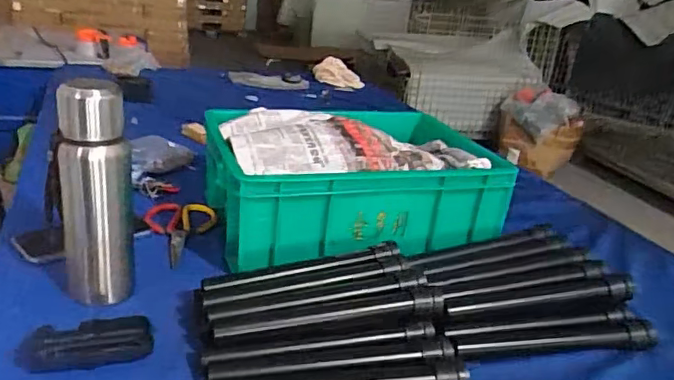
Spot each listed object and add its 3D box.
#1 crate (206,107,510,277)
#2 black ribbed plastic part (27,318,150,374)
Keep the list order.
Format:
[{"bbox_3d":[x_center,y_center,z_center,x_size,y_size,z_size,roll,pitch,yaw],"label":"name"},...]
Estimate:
[{"bbox_3d":[0.019,-0.026,0.850,0.401,0.133,0.287,-2,24,-22],"label":"crate"},{"bbox_3d":[-0.243,0.152,0.560,0.109,0.022,0.051,0,23,-17],"label":"black ribbed plastic part"}]

